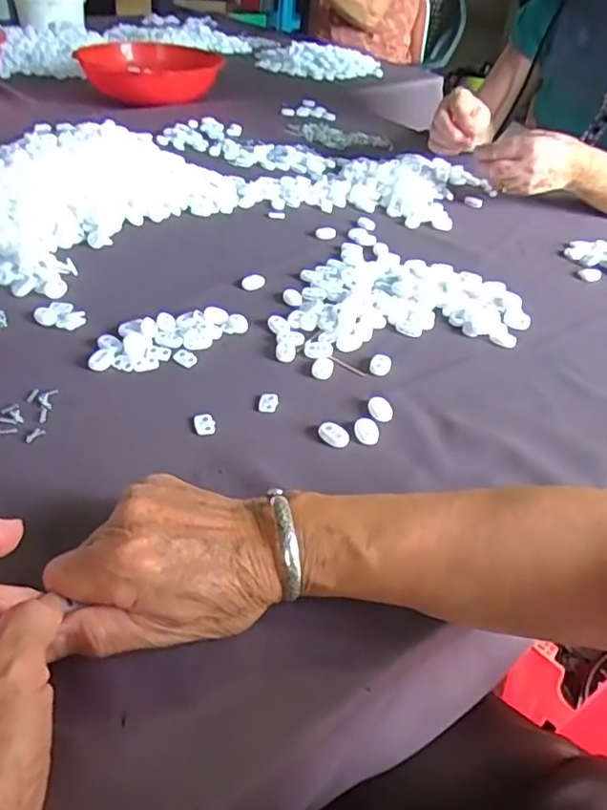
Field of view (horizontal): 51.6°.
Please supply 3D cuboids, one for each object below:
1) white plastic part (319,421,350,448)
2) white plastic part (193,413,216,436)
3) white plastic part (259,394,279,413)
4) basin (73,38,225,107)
[{"bbox_3d":[0.021,0.020,0.428,0.014,0.010,0.022,-20,46,-29],"label":"white plastic part"},{"bbox_3d":[-0.068,0.013,0.429,0.013,0.004,0.019,-5,41,-14],"label":"white plastic part"},{"bbox_3d":[-0.025,-0.001,0.452,0.014,0.005,0.018,6,39,-1],"label":"white plastic part"},{"bbox_3d":[-0.245,-0.548,1.036,0.197,0.056,0.192,4,40,-3],"label":"basin"}]

